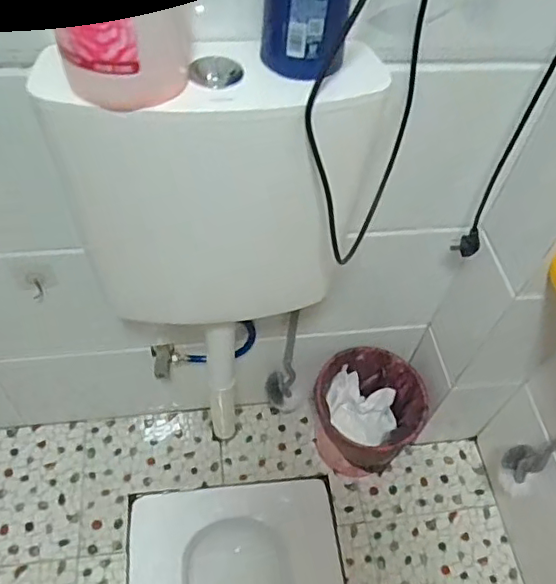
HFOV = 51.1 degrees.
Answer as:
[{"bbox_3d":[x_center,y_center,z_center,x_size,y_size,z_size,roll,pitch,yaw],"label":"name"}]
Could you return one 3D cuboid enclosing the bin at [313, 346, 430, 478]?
[{"bbox_3d":[0.181,0.276,1.263,0.200,0.239,0.213,3,53,-4],"label":"bin"}]

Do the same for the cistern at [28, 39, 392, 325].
[{"bbox_3d":[-0.072,-0.094,0.762,0.360,0.439,0.112,-3,54,-8],"label":"cistern"}]

